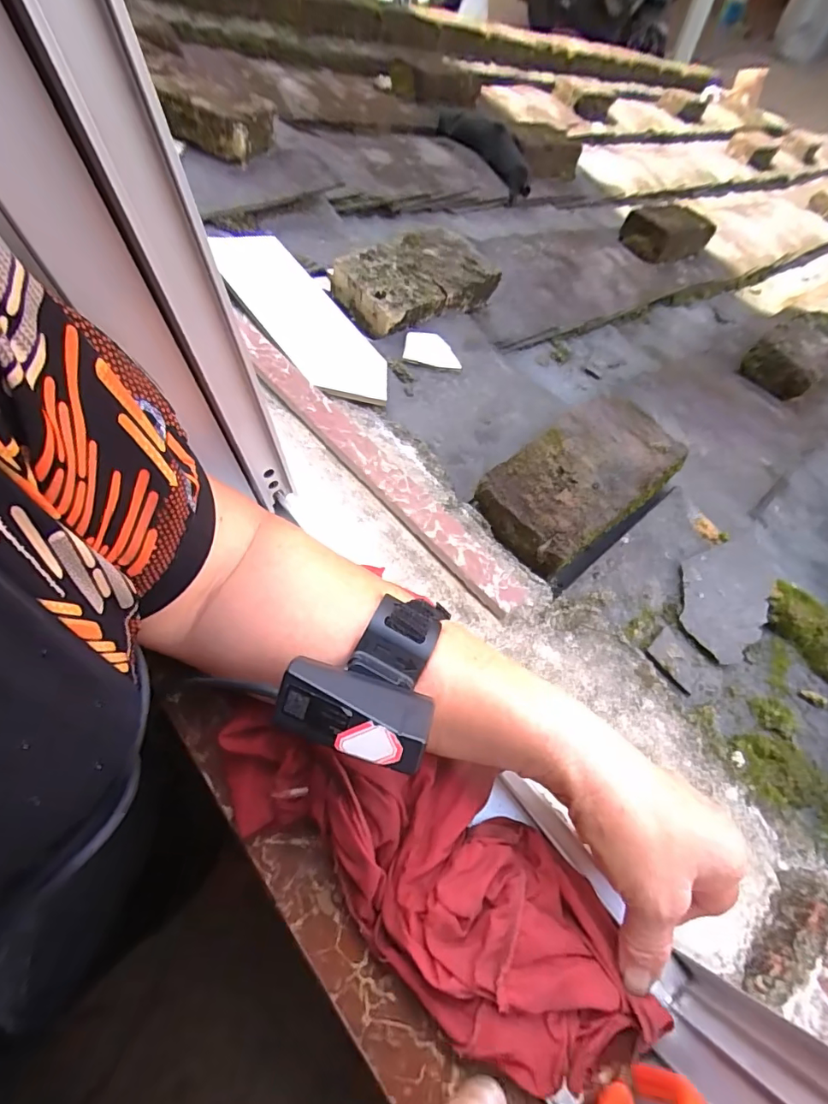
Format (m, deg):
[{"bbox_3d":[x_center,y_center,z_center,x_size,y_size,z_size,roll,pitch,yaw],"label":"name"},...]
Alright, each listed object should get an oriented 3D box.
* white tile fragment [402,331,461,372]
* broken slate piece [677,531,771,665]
[{"bbox_3d":[0.021,-0.249,0.606,0.068,0.004,0.056,4,63,-11],"label":"white tile fragment"},{"bbox_3d":[0.308,0.032,0.488,0.081,0.015,0.160,33,60,11],"label":"broken slate piece"}]

